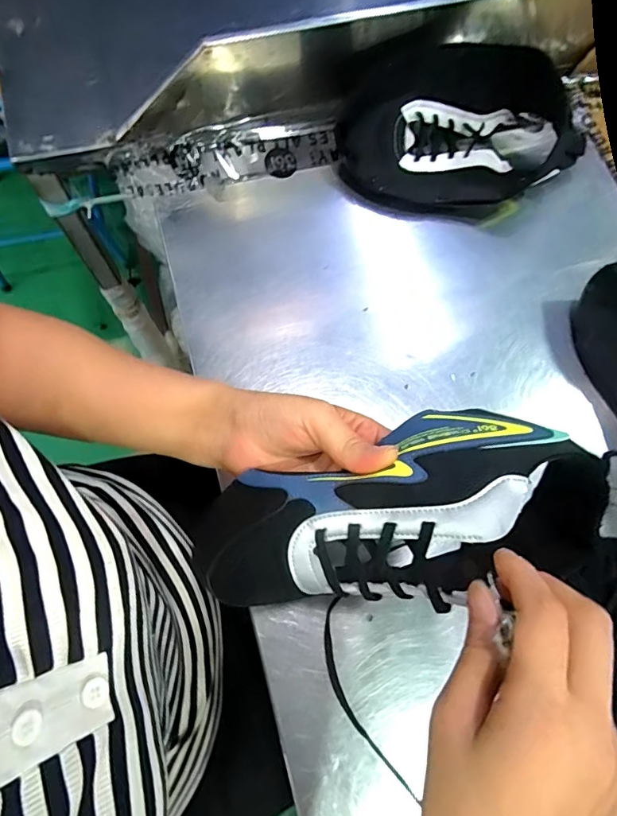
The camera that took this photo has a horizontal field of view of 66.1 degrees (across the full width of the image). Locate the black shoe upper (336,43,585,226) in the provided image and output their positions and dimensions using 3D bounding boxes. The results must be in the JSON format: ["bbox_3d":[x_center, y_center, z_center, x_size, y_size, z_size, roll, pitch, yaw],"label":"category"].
[{"bbox_3d":[0.162,-0.284,0.490,0.258,0.078,0.147,0,73,-3],"label":"black shoe upper"}]

